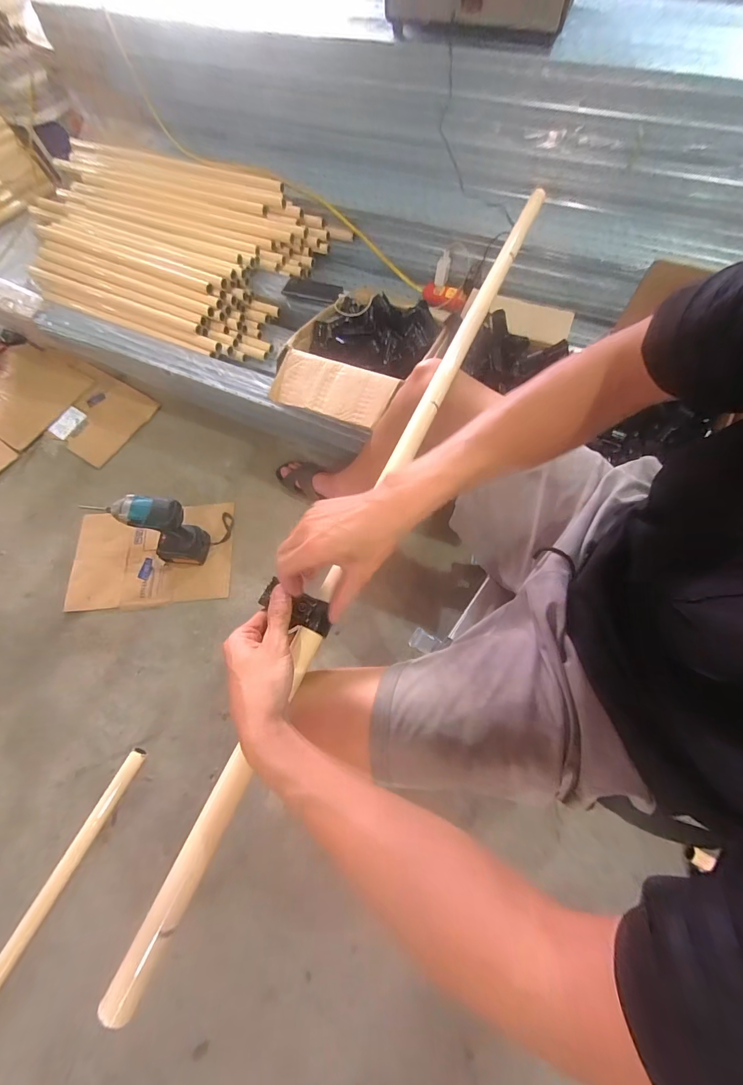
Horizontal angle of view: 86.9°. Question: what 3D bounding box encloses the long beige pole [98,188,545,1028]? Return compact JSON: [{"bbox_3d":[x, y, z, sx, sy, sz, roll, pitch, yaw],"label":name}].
[{"bbox_3d":[0.045,-0.119,0.493,0.034,0.025,1.132,23,70,9],"label":"long beige pole"}]

